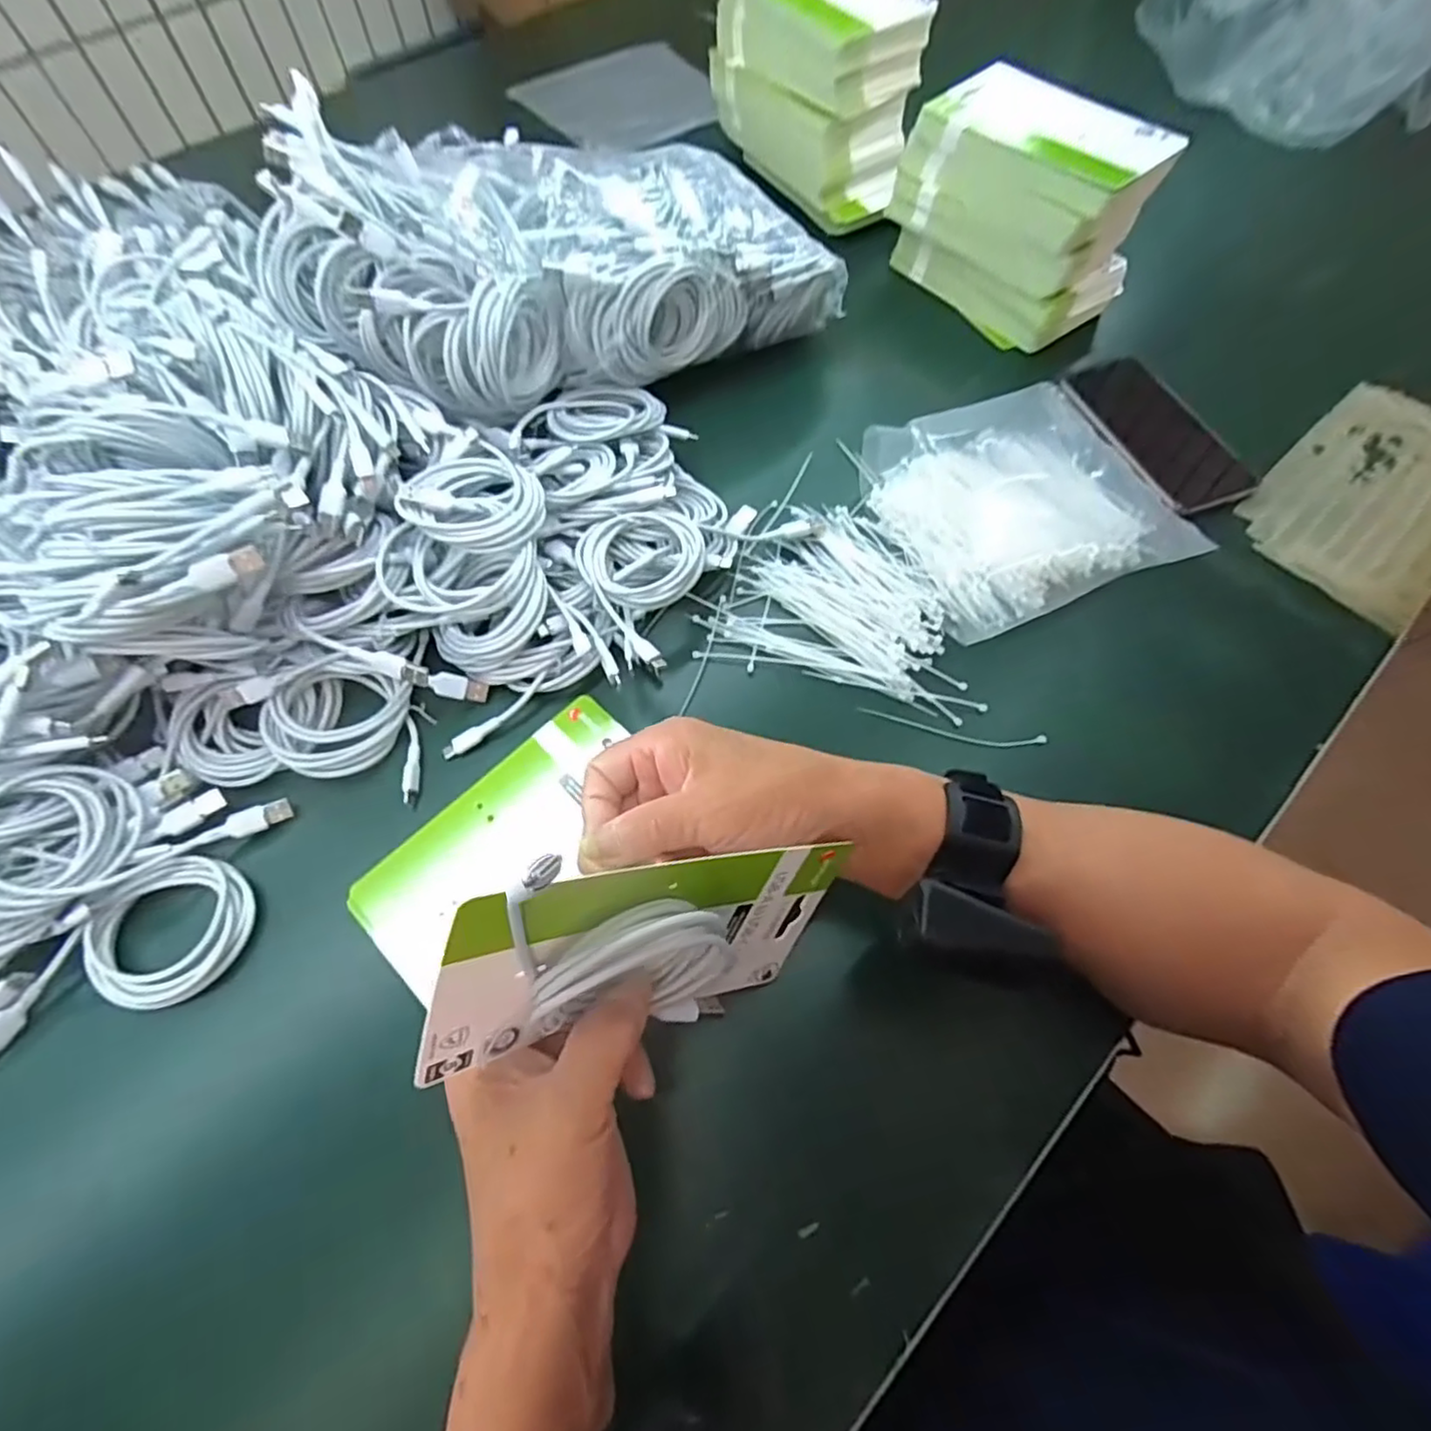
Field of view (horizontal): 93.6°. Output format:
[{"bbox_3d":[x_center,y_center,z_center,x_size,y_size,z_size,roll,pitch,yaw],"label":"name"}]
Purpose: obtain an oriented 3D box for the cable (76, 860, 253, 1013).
[{"bbox_3d":[-0.308,0.119,0.379,0.081,0.019,0.079,14,64,7],"label":"cable"}]

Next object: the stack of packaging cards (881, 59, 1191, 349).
[{"bbox_3d":[0.252,-0.422,0.564,0.099,0.128,0.186,-37,69,-18],"label":"stack of packaging cards"}]

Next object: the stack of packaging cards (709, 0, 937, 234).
[{"bbox_3d":[0.089,-0.568,0.611,0.083,0.149,0.192,-39,69,-18],"label":"stack of packaging cards"}]

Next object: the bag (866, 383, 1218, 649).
[{"bbox_3d":[0.225,-0.163,0.495,0.198,0.035,0.188,-17,64,-9],"label":"bag"}]

